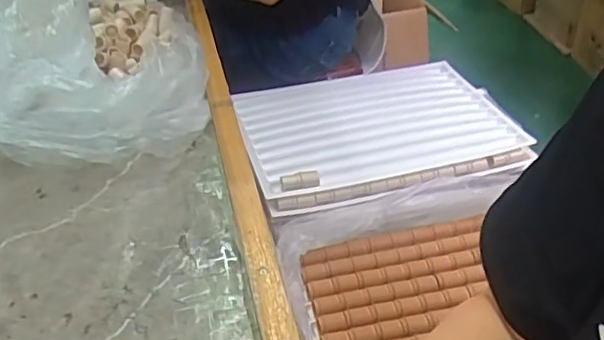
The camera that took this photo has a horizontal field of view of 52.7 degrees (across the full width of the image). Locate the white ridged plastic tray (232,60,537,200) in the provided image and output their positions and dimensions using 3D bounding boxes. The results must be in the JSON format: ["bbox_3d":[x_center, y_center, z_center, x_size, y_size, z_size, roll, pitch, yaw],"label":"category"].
[{"bbox_3d":[0.123,-0.095,1.074,0.452,0.028,0.324,-11,37,-13],"label":"white ridged plastic tray"}]

